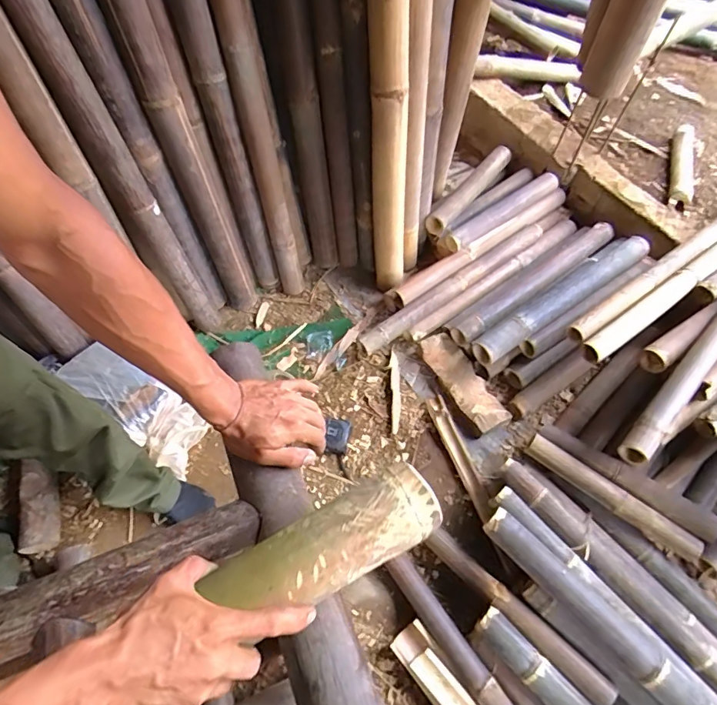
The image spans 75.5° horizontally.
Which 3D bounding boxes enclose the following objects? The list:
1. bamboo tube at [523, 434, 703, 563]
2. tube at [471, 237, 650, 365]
[{"bbox_3d":[0.553,0.314,1.016,0.387,0.040,0.057,34,65,15],"label":"bamboo tube"},{"bbox_3d":[0.541,-0.146,1.231,0.579,0.088,0.101,-31,67,-18],"label":"tube"}]

